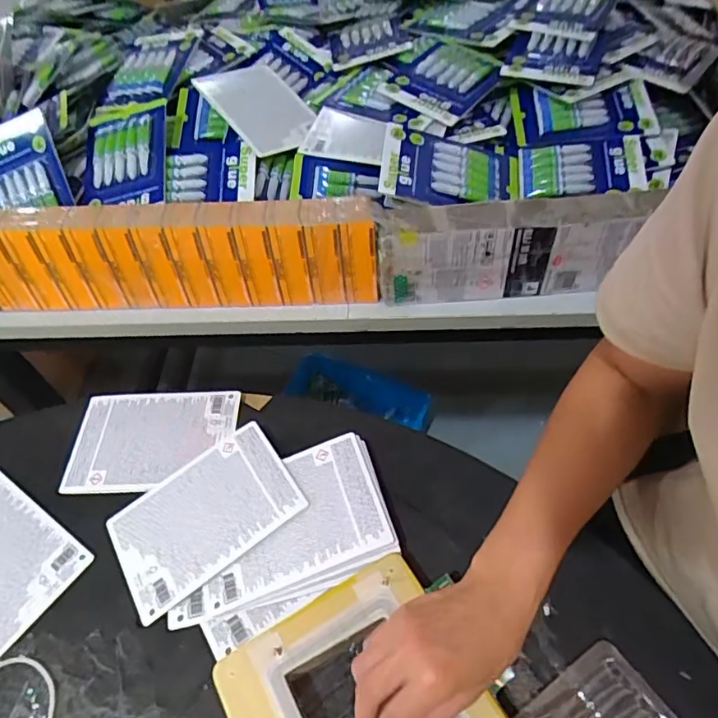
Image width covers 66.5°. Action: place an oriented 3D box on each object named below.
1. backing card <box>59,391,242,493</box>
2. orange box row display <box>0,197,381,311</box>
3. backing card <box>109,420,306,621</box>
[{"bbox_3d":[-0.215,0.083,0.573,0.166,0.011,0.111,-2,51,2],"label":"backing card"},{"bbox_3d":[-0.234,-0.125,0.659,0.516,0.119,0.065,0,53,5],"label":"orange box row display"},{"bbox_3d":[-0.143,0.143,0.508,0.168,0.005,0.112,-34,55,-10],"label":"backing card"}]

